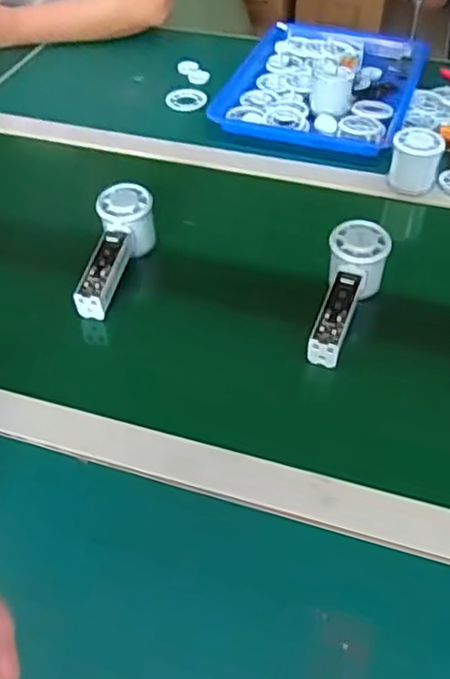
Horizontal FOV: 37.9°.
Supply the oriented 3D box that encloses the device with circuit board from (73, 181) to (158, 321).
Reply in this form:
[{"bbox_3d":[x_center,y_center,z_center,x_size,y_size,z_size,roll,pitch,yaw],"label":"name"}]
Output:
[{"bbox_3d":[-0.116,-0.086,0.682,0.055,0.065,0.156,11,63,11],"label":"device with circuit board"}]

